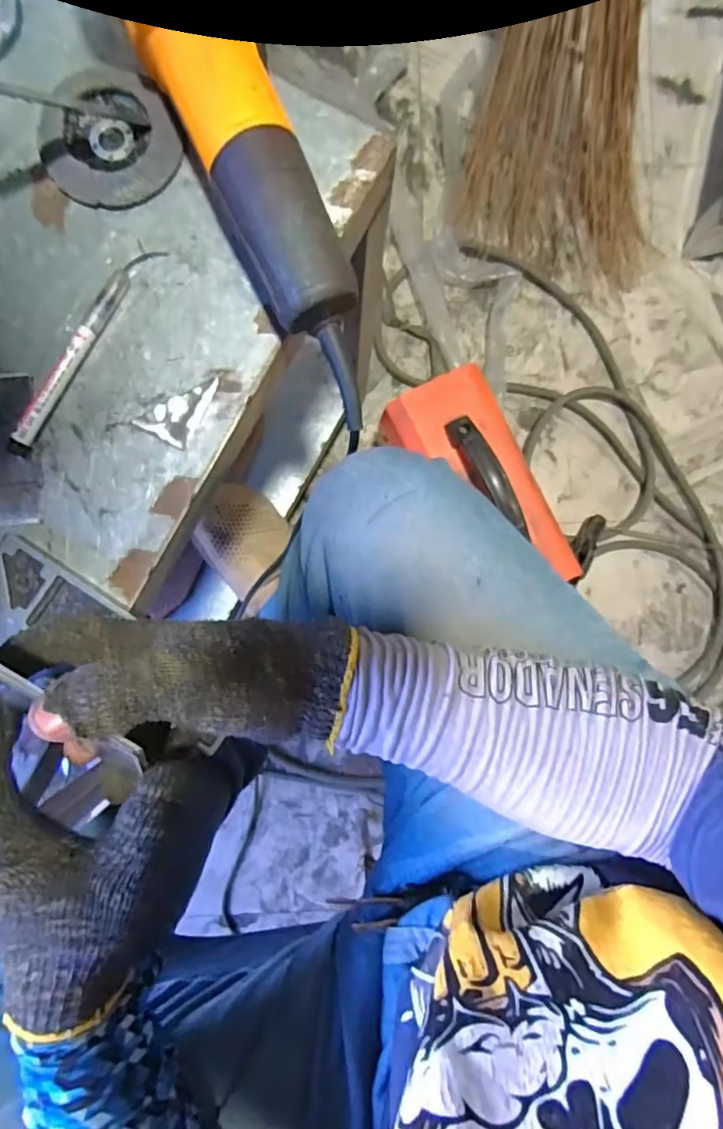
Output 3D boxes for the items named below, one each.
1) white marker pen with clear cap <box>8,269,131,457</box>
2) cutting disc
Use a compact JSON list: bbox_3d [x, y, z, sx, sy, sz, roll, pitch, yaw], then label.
[{"bbox_3d":[-0.190,-0.132,0.374,0.013,0.016,0.137,29,88,0],"label":"white marker pen with clear cap"},{"bbox_3d":[-0.169,-0.283,0.380,0.092,0.010,0.085,0,88,-2],"label":"cutting disc"}]

